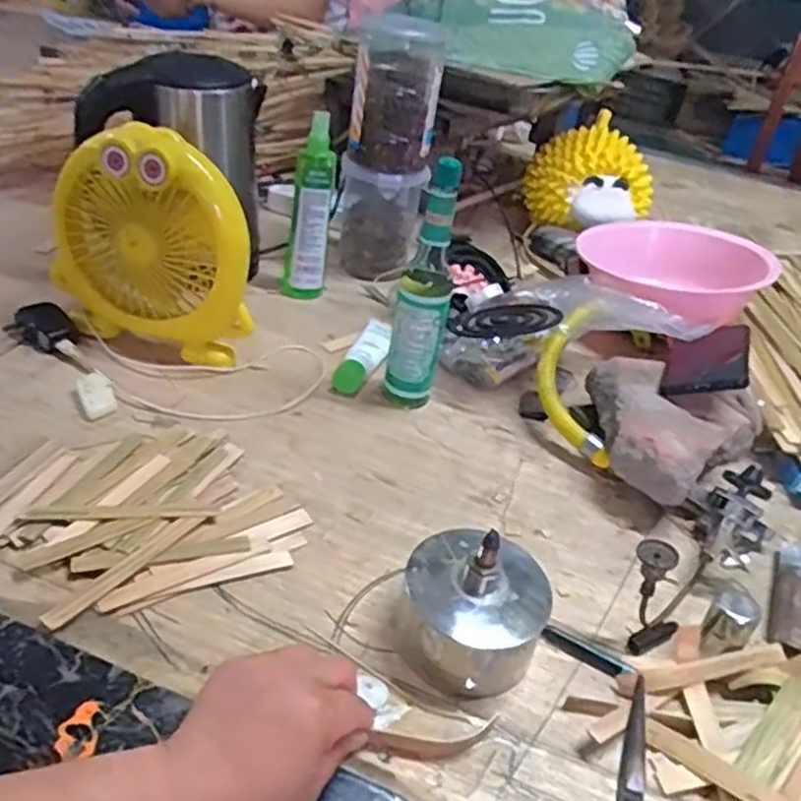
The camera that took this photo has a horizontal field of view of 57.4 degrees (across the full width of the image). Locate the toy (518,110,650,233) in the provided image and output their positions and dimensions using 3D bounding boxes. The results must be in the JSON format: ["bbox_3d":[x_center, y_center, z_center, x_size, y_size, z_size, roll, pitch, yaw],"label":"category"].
[{"bbox_3d":[0.291,-0.337,1.144,0.179,0.153,0.135,0,37,-12],"label":"toy"}]

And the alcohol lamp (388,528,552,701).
[{"bbox_3d":[0.048,0.138,0.503,0.102,0.085,0.094,20,37,14],"label":"alcohol lamp"}]

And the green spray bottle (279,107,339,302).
[{"bbox_3d":[-0.107,-0.217,0.846,0.056,0.192,0.056,4,37,-7],"label":"green spray bottle"}]

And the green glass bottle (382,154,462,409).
[{"bbox_3d":[0.018,-0.096,0.679,0.055,0.226,0.045,-9,40,-23],"label":"green glass bottle"}]

